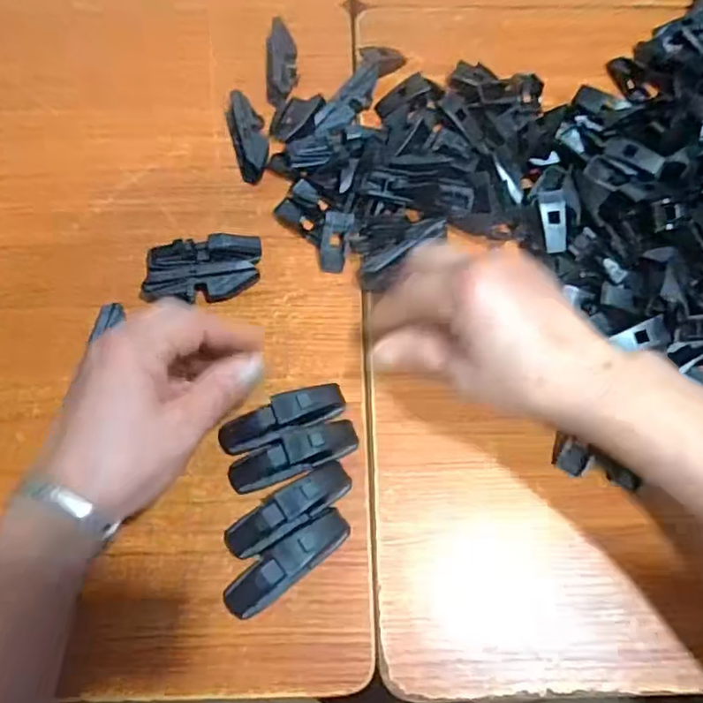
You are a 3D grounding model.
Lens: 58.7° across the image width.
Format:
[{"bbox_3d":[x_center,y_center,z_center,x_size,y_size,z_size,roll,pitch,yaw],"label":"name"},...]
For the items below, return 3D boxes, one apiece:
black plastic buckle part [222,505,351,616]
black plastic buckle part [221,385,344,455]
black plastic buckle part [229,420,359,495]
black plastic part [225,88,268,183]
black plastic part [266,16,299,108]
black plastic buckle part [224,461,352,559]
[{"bbox_3d":[-0.036,0.115,0.338,0.077,0.023,0.021,-34,73,-14],"label":"black plastic buckle part"},{"bbox_3d":[-0.041,0.039,0.369,0.077,0.027,0.023,-17,69,-8],"label":"black plastic buckle part"},{"bbox_3d":[-0.034,0.059,0.359,0.077,0.024,0.022,-20,70,-9],"label":"black plastic buckle part"},{"bbox_3d":[-0.074,-0.154,0.451,0.025,0.023,0.067,-14,69,-7],"label":"black plastic part"},{"bbox_3d":[-0.053,-0.217,0.473,0.024,0.015,0.077,-4,68,-3],"label":"black plastic part"},{"bbox_3d":[-0.035,0.089,0.349,0.076,0.022,0.022,-30,72,-13],"label":"black plastic buckle part"}]

